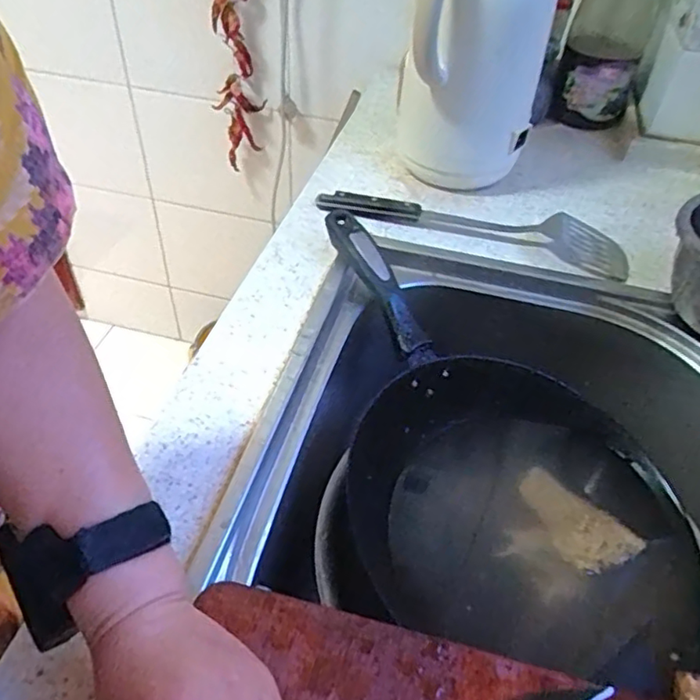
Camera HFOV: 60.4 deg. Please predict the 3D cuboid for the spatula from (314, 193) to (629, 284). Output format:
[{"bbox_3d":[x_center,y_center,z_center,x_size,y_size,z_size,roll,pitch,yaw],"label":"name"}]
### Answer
[{"bbox_3d":[0.138,-0.146,0.686,0.343,0.029,0.070,16,46,11],"label":"spatula"}]

